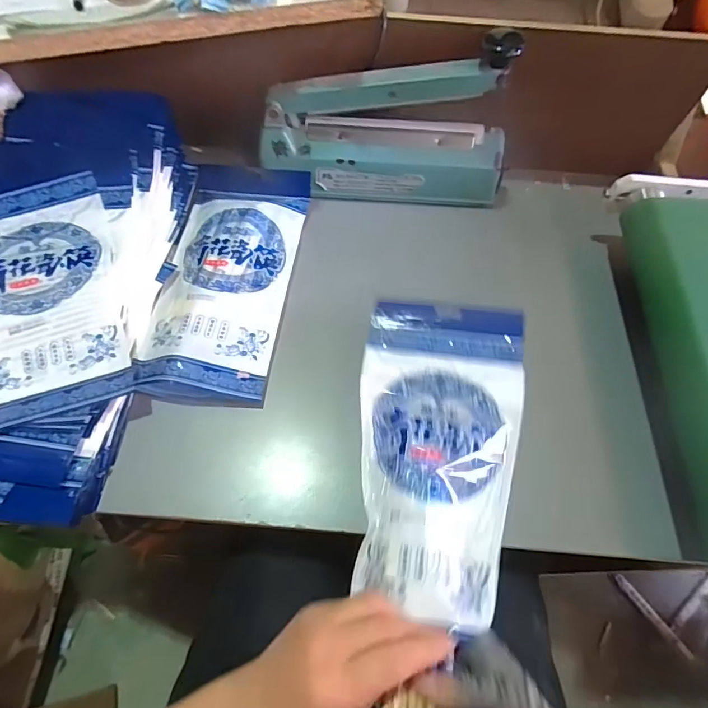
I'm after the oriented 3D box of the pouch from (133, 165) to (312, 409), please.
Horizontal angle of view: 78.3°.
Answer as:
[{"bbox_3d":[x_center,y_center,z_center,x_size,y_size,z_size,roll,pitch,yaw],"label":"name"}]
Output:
[{"bbox_3d":[-0.144,-0.097,0.502,0.141,0.027,0.327,7,61,-3],"label":"pouch"}]

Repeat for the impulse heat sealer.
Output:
[{"bbox_3d":[0.037,-0.263,0.518,0.295,0.161,0.064,1,62,-1],"label":"impulse heat sealer"}]

